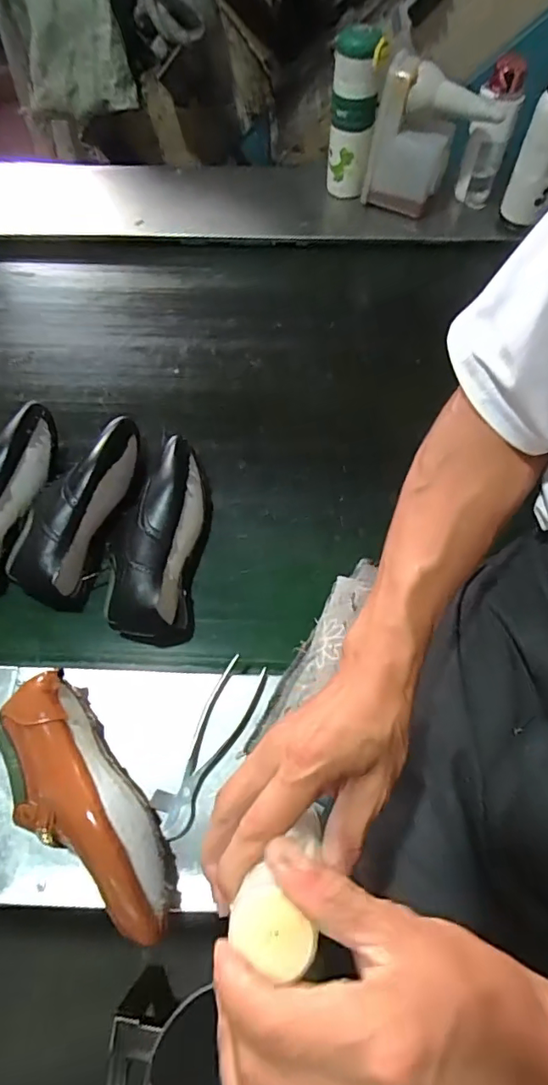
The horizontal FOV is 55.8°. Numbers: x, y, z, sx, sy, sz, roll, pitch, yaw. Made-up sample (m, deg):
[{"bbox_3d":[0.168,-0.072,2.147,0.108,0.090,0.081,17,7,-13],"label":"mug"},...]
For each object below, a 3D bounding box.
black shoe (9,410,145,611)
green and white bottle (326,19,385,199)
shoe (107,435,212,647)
[{"bbox_3d":[-0.245,-0.056,0.665,0.107,0.077,0.263,19,66,9],"label":"black shoe"},{"bbox_3d":[0.127,-0.686,0.844,0.072,0.207,0.069,5,64,4],"label":"green and white bottle"},{"bbox_3d":[-0.132,-0.014,0.641,0.092,0.081,0.265,5,64,3],"label":"shoe"}]

